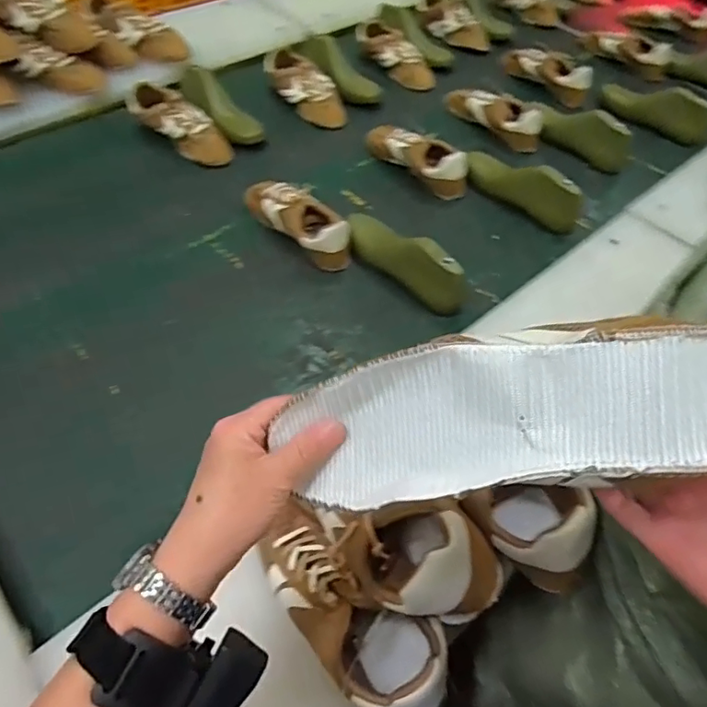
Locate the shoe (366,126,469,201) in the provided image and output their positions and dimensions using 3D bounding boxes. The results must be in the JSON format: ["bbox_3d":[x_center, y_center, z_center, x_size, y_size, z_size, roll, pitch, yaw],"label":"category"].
[{"bbox_3d":[0.109,-0.365,1.005,0.077,0.069,0.229,-36,62,-29],"label":"shoe"}]

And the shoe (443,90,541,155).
[{"bbox_3d":[0.283,-0.488,1.116,0.083,0.066,0.231,-23,56,-21],"label":"shoe"}]

